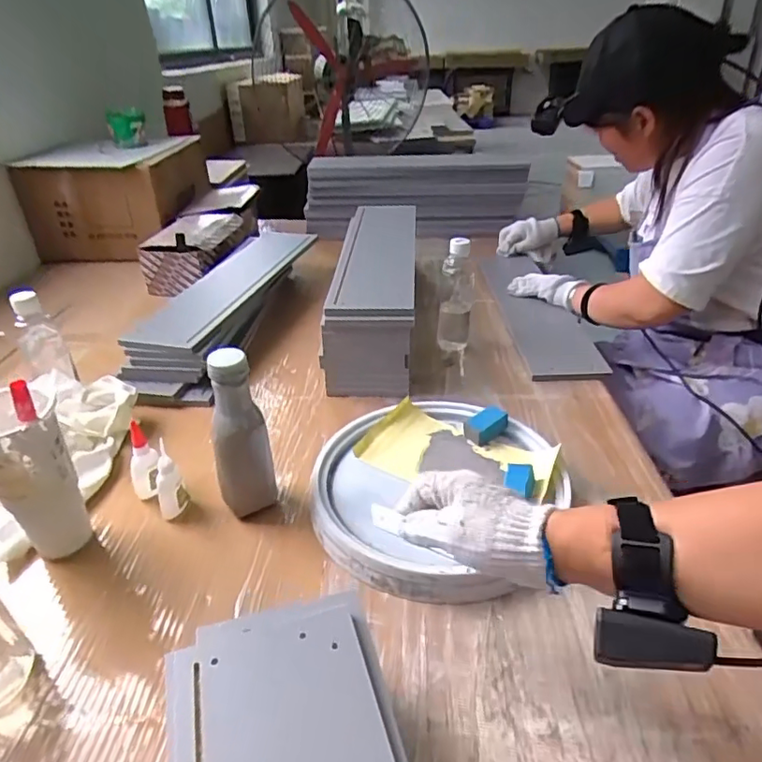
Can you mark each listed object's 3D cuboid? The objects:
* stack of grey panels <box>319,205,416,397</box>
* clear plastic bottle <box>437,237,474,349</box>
[{"bbox_3d":[-0.007,-0.214,1.104,0.141,0.117,0.684,-1,31,3],"label":"stack of grey panels"},{"bbox_3d":[0.127,-0.147,0.954,0.057,0.193,0.054,1,31,7],"label":"clear plastic bottle"}]

